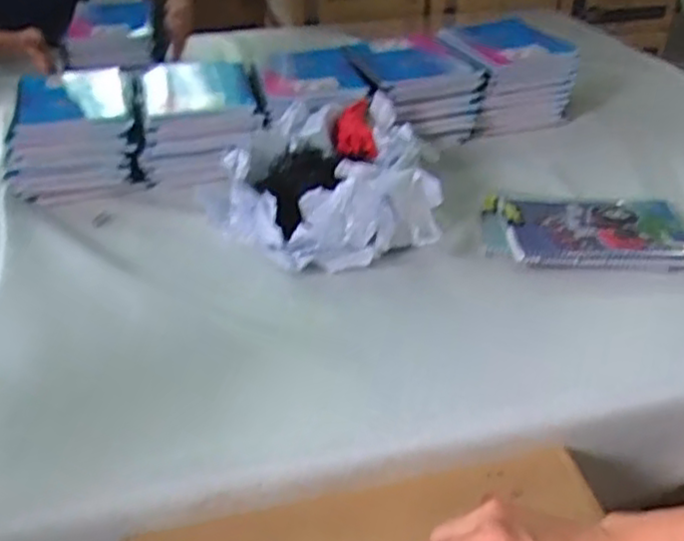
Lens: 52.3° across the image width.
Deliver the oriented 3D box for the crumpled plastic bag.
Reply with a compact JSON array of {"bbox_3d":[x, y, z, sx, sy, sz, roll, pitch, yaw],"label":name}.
[{"bbox_3d":[-0.026,-0.120,0.921,0.265,0.102,0.301,-4,36,-3],"label":"crumpled plastic bag"}]

